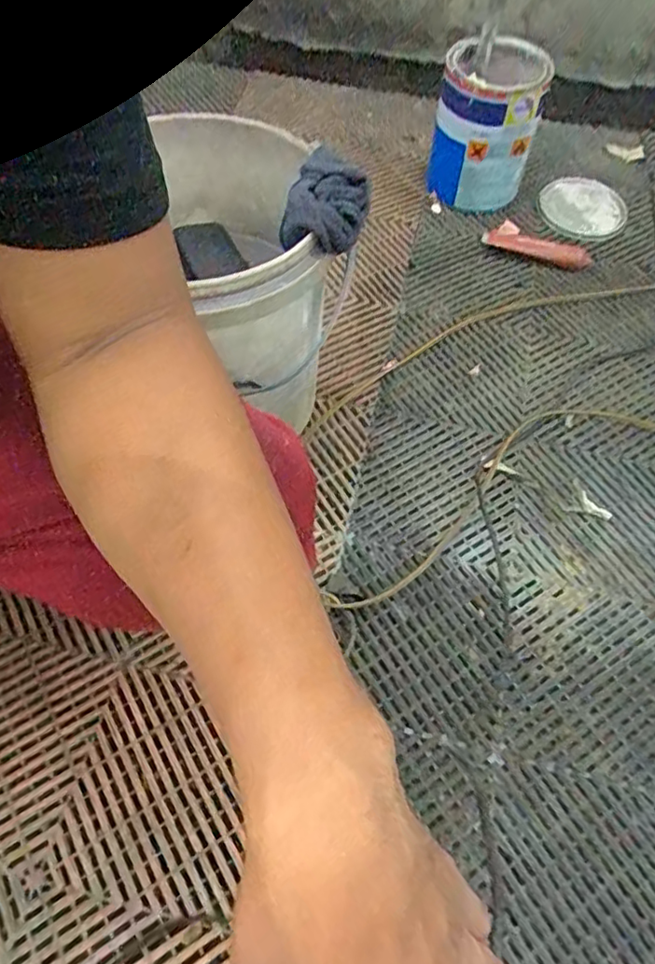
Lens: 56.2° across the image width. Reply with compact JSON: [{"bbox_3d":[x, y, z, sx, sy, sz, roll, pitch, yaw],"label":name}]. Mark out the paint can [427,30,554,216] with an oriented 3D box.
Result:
[{"bbox_3d":[0.253,-0.571,0.992,0.161,0.191,0.163,14,60,7],"label":"paint can"}]

